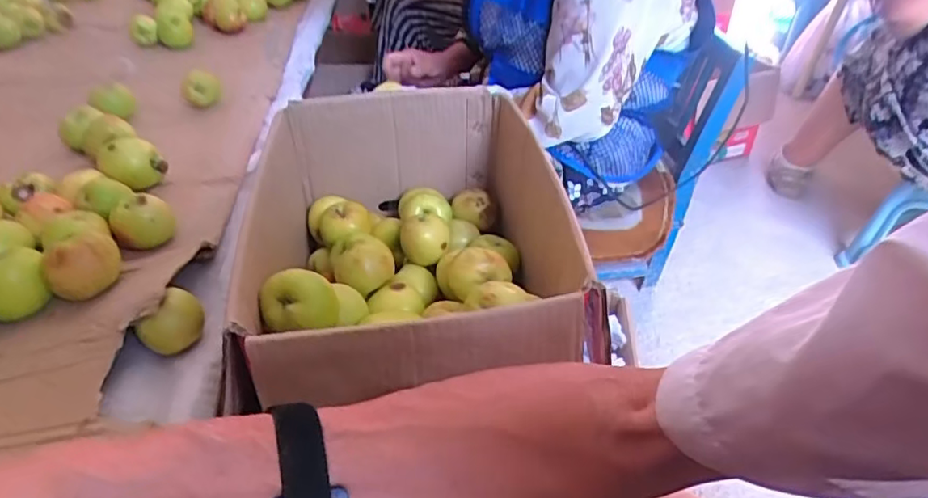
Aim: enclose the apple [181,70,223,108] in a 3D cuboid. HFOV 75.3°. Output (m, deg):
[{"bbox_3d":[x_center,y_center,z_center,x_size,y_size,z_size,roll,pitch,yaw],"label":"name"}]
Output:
[{"bbox_3d":[-0.407,-0.248,0.933,0.057,0.043,0.051,-16,39,-22],"label":"apple"}]

